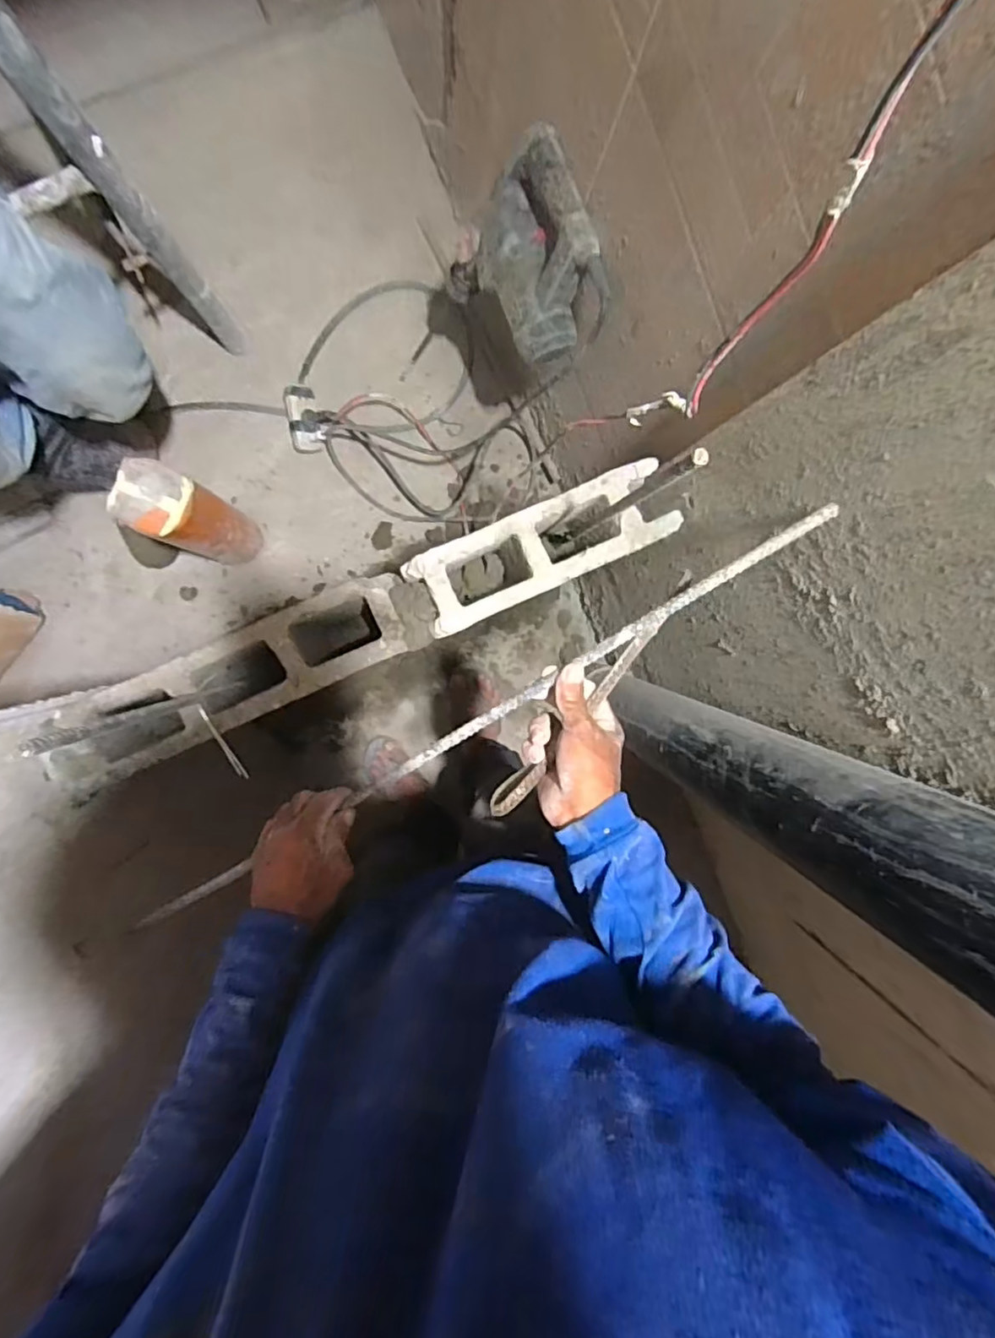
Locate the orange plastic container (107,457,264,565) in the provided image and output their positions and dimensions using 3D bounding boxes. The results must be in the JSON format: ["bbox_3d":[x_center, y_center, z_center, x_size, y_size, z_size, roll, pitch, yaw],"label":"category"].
[{"bbox_3d":[-0.508,-0.253,1.042,0.104,0.399,0.108,29,92,-8],"label":"orange plastic container"}]

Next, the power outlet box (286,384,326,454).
[{"bbox_3d":[-0.381,-0.494,1.189,0.072,0.056,0.126,-10,96,-5],"label":"power outlet box"}]

